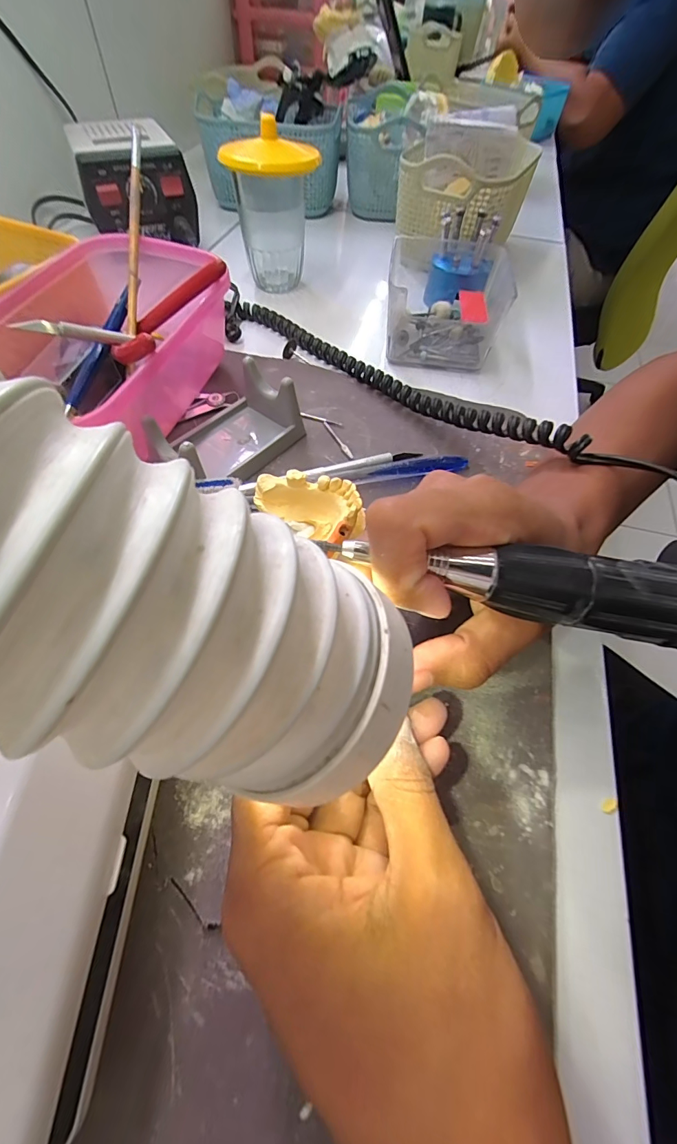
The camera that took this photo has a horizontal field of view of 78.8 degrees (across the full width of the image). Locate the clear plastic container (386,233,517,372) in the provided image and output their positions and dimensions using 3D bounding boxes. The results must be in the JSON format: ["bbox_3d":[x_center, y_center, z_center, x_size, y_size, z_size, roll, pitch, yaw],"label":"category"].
[{"bbox_3d":[0.094,-0.238,0.361,0.101,0.058,0.110,8,58,2],"label":"clear plastic container"}]

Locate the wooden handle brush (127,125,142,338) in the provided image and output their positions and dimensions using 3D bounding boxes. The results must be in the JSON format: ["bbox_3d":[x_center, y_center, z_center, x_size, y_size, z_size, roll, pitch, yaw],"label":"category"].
[{"bbox_3d":[-0.146,-0.243,0.295,0.009,0.008,0.158,-1,84,-4],"label":"wooden handle brush"}]

